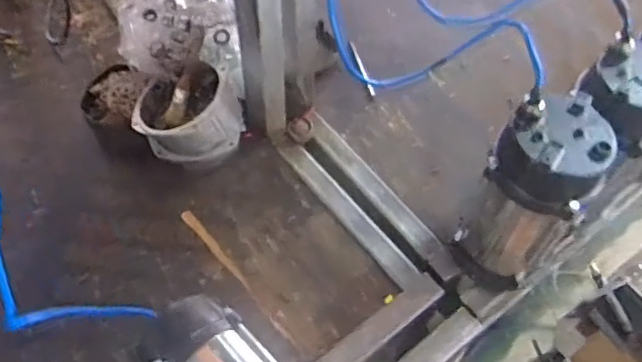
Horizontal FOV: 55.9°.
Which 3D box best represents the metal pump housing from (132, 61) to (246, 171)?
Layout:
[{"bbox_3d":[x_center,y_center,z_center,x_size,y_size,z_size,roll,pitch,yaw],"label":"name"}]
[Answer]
[{"bbox_3d":[-0.189,-0.088,0.878,0.144,0.127,0.123,-3,59,-4],"label":"metal pump housing"}]

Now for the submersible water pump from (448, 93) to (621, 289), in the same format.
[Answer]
[{"bbox_3d":[0.255,0.022,0.745,0.120,0.258,0.137,26,61,14],"label":"submersible water pump"}]

